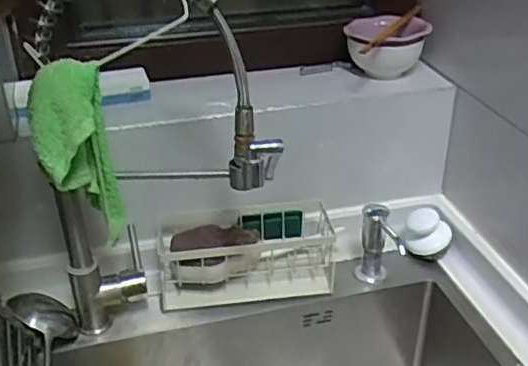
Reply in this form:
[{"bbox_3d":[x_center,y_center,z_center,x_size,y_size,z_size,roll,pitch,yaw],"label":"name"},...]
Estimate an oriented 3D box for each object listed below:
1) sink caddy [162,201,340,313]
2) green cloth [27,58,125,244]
[{"bbox_3d":[-0.027,0.095,0.860,0.234,0.093,0.117,-5,30,-8],"label":"sink caddy"},{"bbox_3d":[-0.189,-0.025,0.621,0.067,0.190,0.060,-2,29,-2],"label":"green cloth"}]

